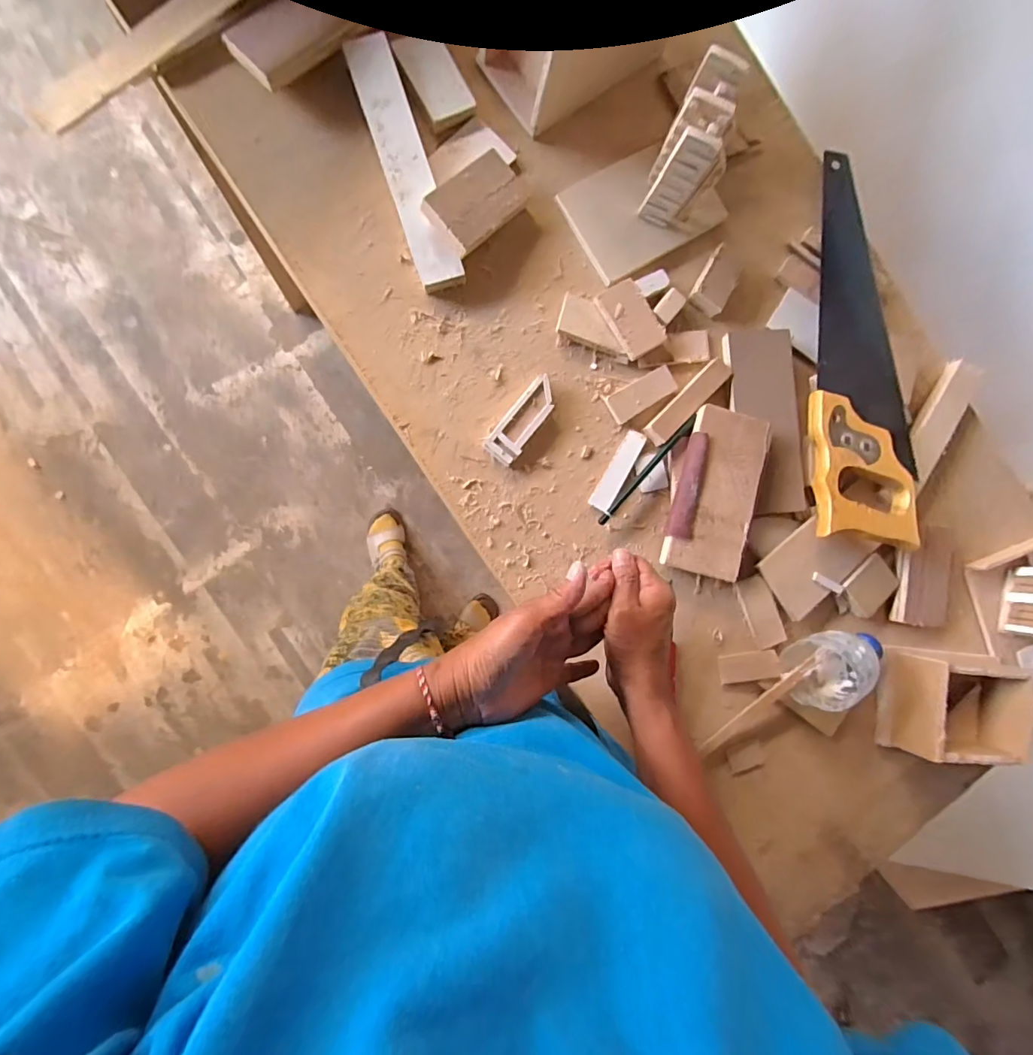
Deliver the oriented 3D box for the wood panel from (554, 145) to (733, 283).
[{"bbox_3d":[0.128,-0.314,0.474,0.151,0.014,0.097,-32,91,-8],"label":"wood panel"}]

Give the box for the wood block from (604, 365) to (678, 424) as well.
[{"bbox_3d":[0.121,-0.129,0.467,0.070,0.008,0.029,-31,91,-8],"label":"wood block"}]

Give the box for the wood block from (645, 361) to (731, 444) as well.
[{"bbox_3d":[0.167,-0.122,0.466,0.105,0.014,0.024,-44,93,-8],"label":"wood block"}]

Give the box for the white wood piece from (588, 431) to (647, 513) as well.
[{"bbox_3d":[0.097,-0.055,0.461,0.022,0.007,0.084,27,82,8],"label":"white wood piece"}]

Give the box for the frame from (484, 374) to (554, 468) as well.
[{"bbox_3d":[0.007,-0.099,0.446,0.031,0.015,0.088,37,83,-4],"label":"frame"}]

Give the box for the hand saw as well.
[{"bbox_3d":[0.341,-0.189,0.490,0.102,0.023,0.406,2,81,-10],"label":"hand saw"}]

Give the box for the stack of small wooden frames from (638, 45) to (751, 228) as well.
[{"bbox_3d":[0.156,-0.335,0.433,0.059,0.102,0.088,26,85,-7],"label":"stack of small wooden frames"}]

